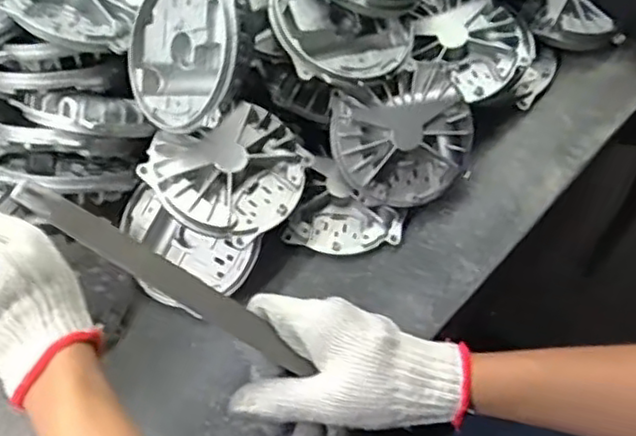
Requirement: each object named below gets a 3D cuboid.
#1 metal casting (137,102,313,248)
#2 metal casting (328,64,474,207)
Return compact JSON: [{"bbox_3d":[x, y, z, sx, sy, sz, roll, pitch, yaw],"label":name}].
[{"bbox_3d":[-0.060,-0.033,0.492,0.107,0.034,0.089,-34,68,-13],"label":"metal casting"},{"bbox_3d":[0.065,-0.060,0.528,0.106,0.021,0.098,-2,105,-9],"label":"metal casting"}]

